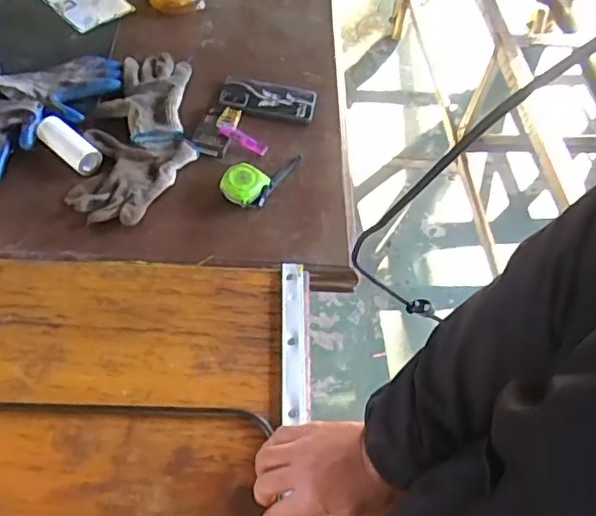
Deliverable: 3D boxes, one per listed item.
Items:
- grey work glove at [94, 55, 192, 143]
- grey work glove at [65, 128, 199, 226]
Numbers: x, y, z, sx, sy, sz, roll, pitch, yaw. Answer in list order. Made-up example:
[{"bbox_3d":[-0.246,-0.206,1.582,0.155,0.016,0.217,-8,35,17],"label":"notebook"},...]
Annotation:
[{"bbox_3d":[-0.246,-0.266,0.943,0.128,0.032,0.211,1,56,-5],"label":"grey work glove"},{"bbox_3d":[-0.240,-0.119,0.837,0.154,0.027,0.161,8,56,0],"label":"grey work glove"}]

